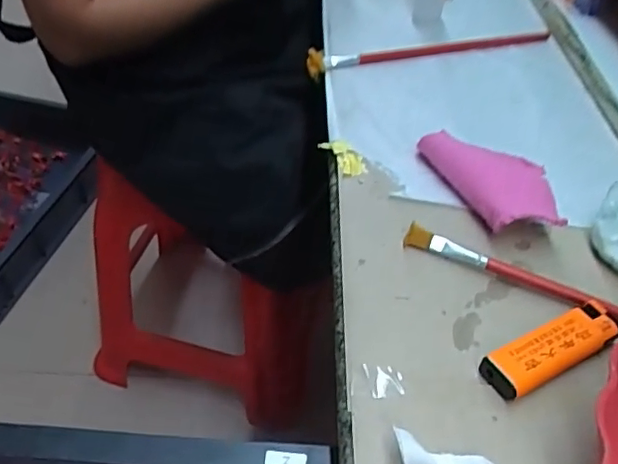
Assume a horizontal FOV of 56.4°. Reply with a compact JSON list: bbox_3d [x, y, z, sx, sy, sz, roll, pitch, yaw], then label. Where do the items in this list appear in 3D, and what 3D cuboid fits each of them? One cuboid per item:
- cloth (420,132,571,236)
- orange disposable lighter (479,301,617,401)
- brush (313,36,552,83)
[{"bbox_3d":[0.121,-0.036,0.376,0.055,0.021,0.097,-14,48,-19],"label":"cloth"},{"bbox_3d":[0.124,0.060,0.292,0.081,0.013,0.023,-20,50,-24],"label":"orange disposable lighter"},{"bbox_3d":[0.119,-0.167,0.526,0.259,0.018,0.021,-12,47,-18],"label":"brush"}]

